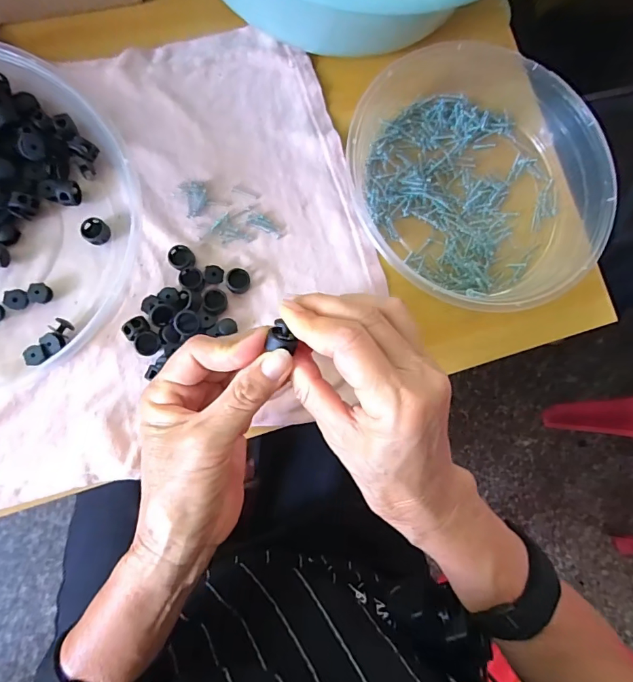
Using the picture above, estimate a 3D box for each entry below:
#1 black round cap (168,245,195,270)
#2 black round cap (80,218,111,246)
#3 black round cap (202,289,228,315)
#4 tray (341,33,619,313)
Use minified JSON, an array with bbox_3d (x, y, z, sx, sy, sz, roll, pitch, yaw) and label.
[{"bbox_3d":[-0.096,-0.060,0.308,0.017,0.007,0.017,1,84,-7],"label":"black round cap"},{"bbox_3d":[-0.154,-0.076,0.302,0.019,0.010,0.017,44,80,-1],"label":"black round cap"},{"bbox_3d":[-0.072,-0.028,0.307,0.016,0.005,0.018,7,83,-6],"label":"black round cap"},{"bbox_3d":[0.125,-0.125,0.331,0.194,0.034,0.206,1,84,-7],"label":"tray"}]

